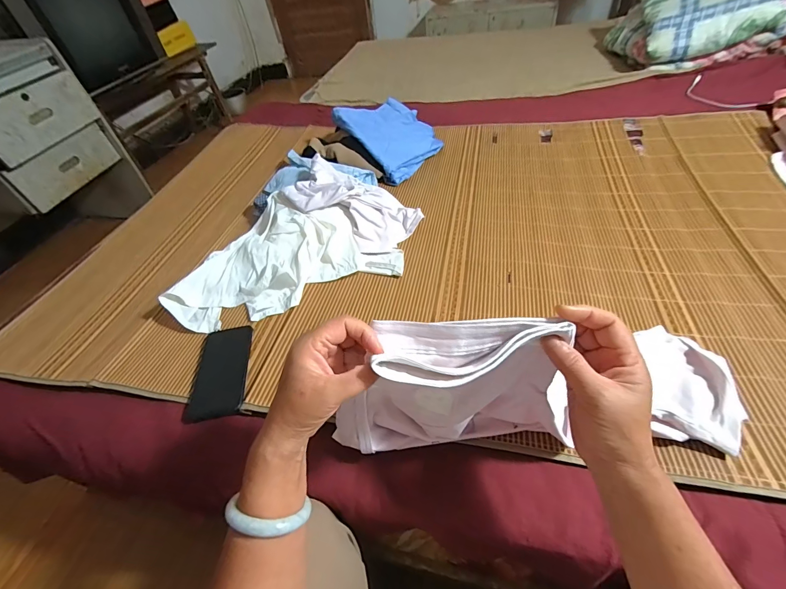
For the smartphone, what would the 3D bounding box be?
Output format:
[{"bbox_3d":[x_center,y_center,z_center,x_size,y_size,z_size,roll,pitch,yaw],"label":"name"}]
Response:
[{"bbox_3d":[-0.272,0.118,0.554,0.084,0.009,0.159,-9,47,-1],"label":"smartphone"}]

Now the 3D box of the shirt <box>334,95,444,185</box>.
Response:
[{"bbox_3d":[0.009,-0.472,1.011,0.265,0.105,0.277,-33,52,-22],"label":"shirt"}]

